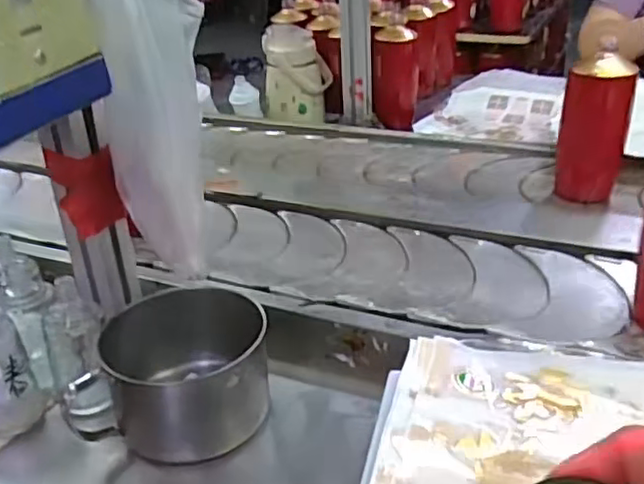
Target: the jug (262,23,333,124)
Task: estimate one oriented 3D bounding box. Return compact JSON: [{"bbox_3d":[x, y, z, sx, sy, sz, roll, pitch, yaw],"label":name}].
[{"bbox_3d":[-0.046,-0.317,1.214,0.122,0.153,0.095,-3,30,-2],"label":"jug"}]

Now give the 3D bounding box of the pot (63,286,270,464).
[{"bbox_3d":[-0.122,0.112,0.571,0.146,0.085,0.124,-5,30,-6],"label":"pot"}]

